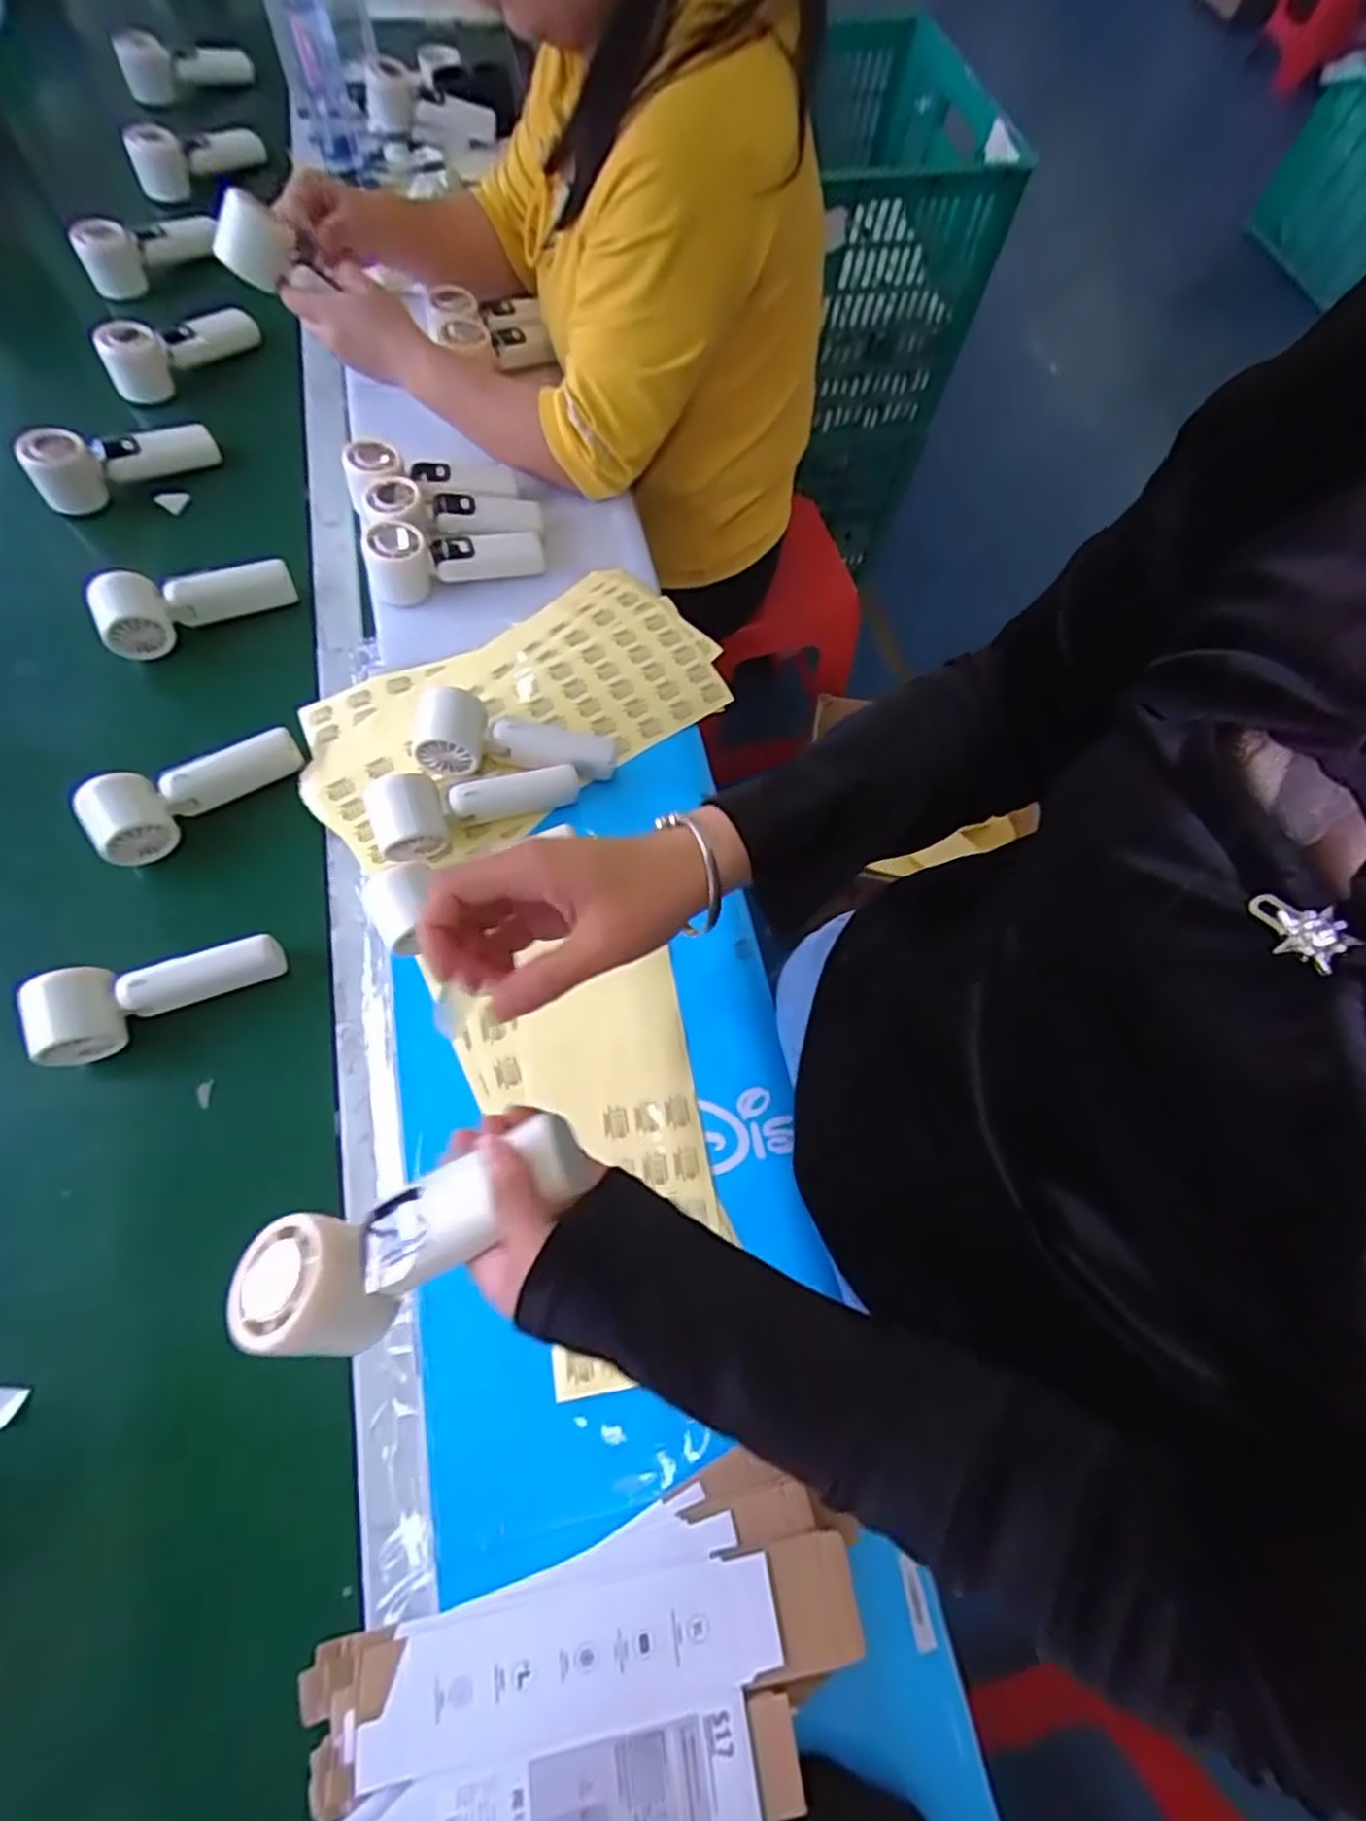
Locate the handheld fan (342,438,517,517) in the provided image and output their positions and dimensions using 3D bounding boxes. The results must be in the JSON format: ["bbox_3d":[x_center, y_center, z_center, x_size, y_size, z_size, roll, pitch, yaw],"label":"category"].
[{"bbox_3d":[-0.250,-0.426,0.758,0.163,0.053,0.066,-8,67,-21],"label":"handheld fan"}]

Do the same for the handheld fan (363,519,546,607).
[{"bbox_3d":[-0.219,-0.339,0.732,0.167,0.053,0.053,-18,69,-24],"label":"handheld fan"}]

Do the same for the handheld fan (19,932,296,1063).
[{"bbox_3d":[-0.386,0.053,0.556,0.161,0.051,0.051,-25,72,-11],"label":"handheld fan"}]

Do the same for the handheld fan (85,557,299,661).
[{"bbox_3d":[-0.445,-0.286,0.692,0.163,0.051,0.043,-23,71,-10],"label":"handheld fan"}]

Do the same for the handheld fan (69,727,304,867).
[{"bbox_3d":[-0.399,-0.102,0.622,0.166,0.056,0.050,-34,74,-14],"label":"handheld fan"}]

